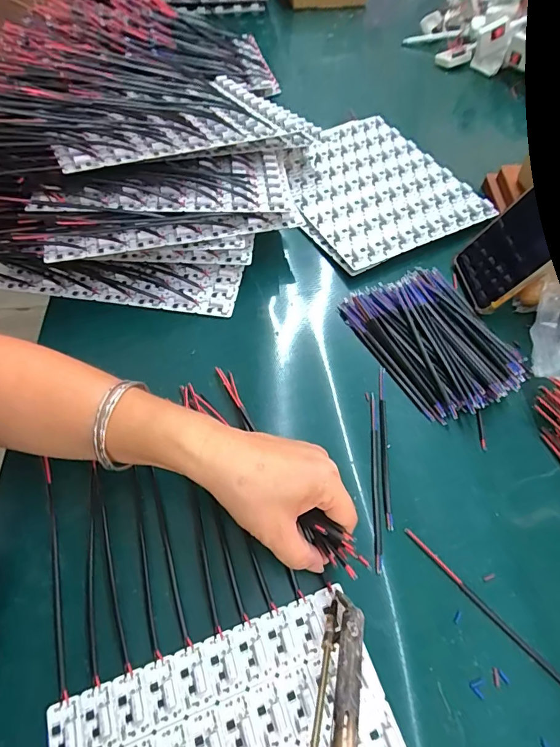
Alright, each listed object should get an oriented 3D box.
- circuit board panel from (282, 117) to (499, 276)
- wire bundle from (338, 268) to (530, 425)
[{"bbox_3d":[0.104,-0.230,0.513,0.196,0.015,0.237,-24,63,-13],"label":"circuit board panel"},{"bbox_3d":[0.150,-0.037,0.398,0.119,0.015,0.154,-27,63,-15],"label":"wire bundle"}]

